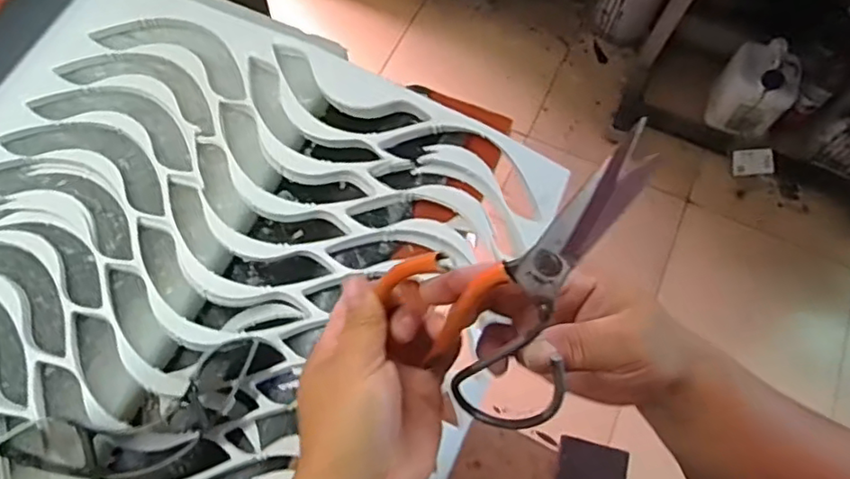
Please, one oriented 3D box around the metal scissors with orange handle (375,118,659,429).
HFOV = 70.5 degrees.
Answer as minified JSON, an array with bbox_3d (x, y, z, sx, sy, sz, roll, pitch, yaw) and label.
[{"bbox_3d":[0.041,0.023,0.285,0.107,0.191,0.021,45,45,15],"label":"metal scissors with orange handle"}]

